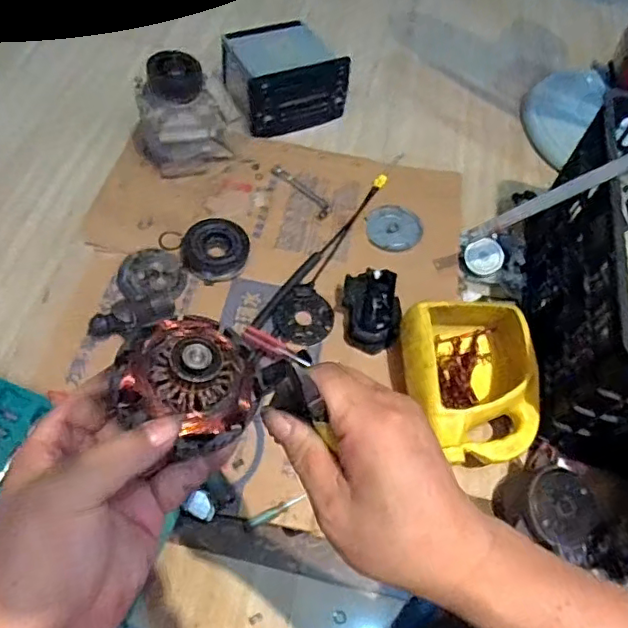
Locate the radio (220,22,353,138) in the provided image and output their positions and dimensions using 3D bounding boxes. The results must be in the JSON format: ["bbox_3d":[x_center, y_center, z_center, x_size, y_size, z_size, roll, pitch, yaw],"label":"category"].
[{"bbox_3d":[-0.059,-0.478,1.150,0.206,0.121,0.210,-19,61,-17],"label":"radio"}]

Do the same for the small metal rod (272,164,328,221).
[{"bbox_3d":[-0.023,-0.232,1.062,0.034,0.005,0.149,-35,71,-22],"label":"small metal rod"}]

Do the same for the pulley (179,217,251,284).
[{"bbox_3d":[-0.161,-0.107,0.928,0.107,0.051,0.104,-2,59,-9],"label":"pulley"}]

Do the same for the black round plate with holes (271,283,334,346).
[{"bbox_3d":[-0.017,0.002,0.891,0.092,0.008,0.095,4,66,-8],"label":"black round plate with holes"}]

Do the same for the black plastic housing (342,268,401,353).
[{"bbox_3d":[0.091,-0.011,0.887,0.081,0.073,0.123,-3,57,-8],"label":"black plastic housing"}]

